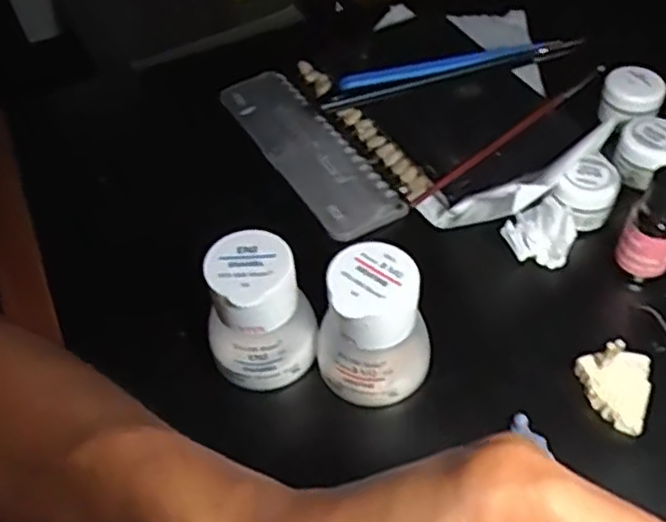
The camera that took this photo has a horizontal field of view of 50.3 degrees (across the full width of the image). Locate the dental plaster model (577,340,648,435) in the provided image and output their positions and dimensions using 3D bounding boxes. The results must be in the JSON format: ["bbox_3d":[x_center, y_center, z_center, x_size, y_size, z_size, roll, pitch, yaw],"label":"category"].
[{"bbox_3d":[0.121,0.053,0.309,0.030,0.011,0.036,19,54,18],"label":"dental plaster model"}]

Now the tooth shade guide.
[{"bbox_3d":[-0.008,-0.072,0.419,0.068,0.009,0.152,-25,54,-16],"label":"tooth shade guide"}]

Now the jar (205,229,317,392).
[{"bbox_3d":[-0.033,0.021,0.310,0.045,0.056,0.040,-6,51,-1],"label":"jar"}]

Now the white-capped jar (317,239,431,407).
[{"bbox_3d":[0.017,0.027,0.302,0.047,0.057,0.041,-6,51,-1],"label":"white-capped jar"}]

